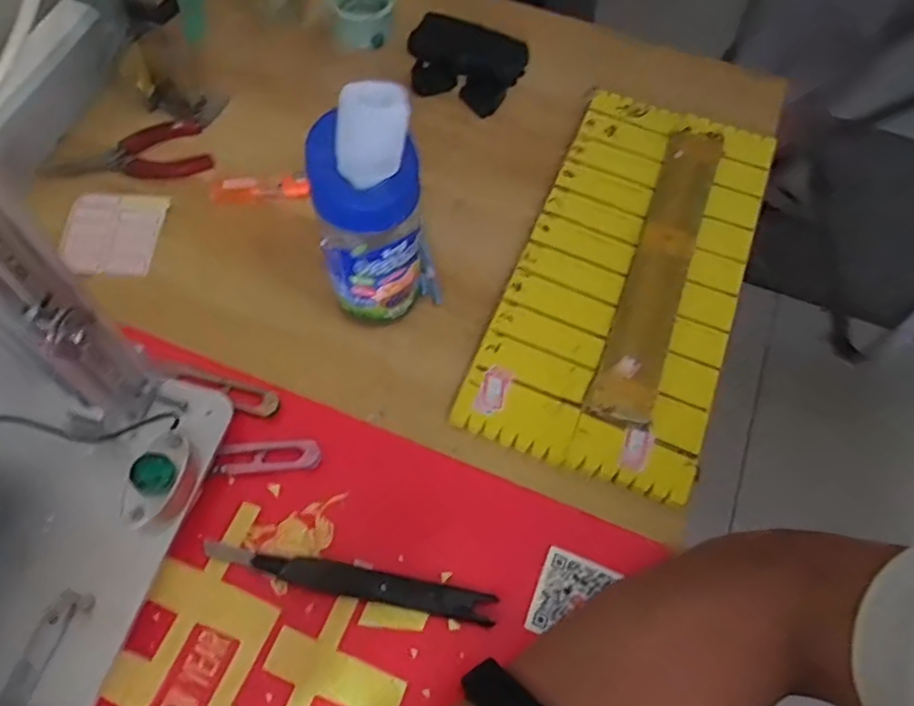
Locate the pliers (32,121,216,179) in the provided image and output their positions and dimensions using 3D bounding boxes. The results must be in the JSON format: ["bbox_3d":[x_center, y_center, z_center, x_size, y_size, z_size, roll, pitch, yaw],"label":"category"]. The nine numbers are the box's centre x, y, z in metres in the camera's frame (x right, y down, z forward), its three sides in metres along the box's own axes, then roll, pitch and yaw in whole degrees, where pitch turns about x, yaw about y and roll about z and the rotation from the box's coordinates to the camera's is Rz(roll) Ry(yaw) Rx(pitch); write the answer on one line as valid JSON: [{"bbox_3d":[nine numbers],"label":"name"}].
[{"bbox_3d":[-0.267,-0.168,0.544,0.125,0.015,0.057,-5,62,-4],"label":"pliers"}]

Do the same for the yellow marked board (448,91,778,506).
[{"bbox_3d":[0.137,-0.077,0.503,0.157,0.011,0.341,21,63,10],"label":"yellow marked board"}]

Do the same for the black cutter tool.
[{"bbox_3d":[-0.064,0.135,0.390,0.171,0.010,0.019,11,62,5],"label":"black cutter tool"}]

